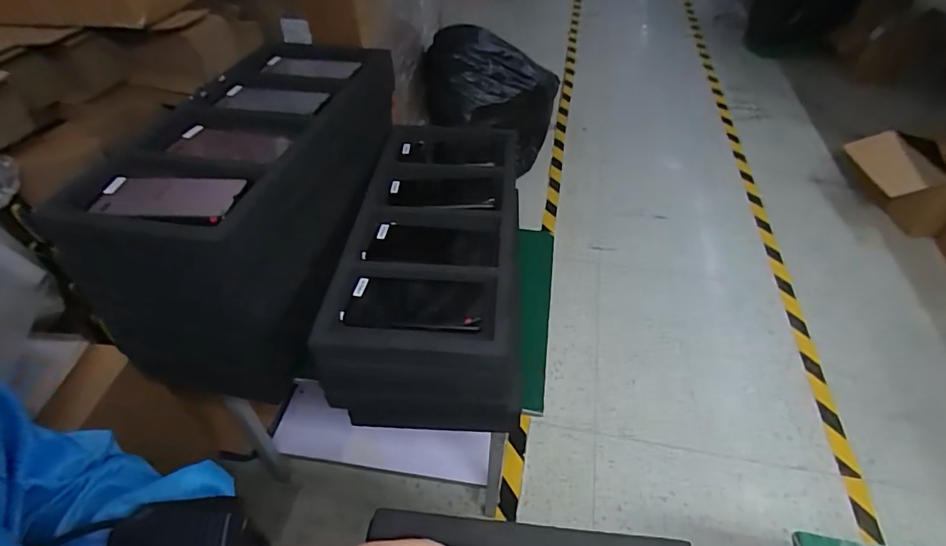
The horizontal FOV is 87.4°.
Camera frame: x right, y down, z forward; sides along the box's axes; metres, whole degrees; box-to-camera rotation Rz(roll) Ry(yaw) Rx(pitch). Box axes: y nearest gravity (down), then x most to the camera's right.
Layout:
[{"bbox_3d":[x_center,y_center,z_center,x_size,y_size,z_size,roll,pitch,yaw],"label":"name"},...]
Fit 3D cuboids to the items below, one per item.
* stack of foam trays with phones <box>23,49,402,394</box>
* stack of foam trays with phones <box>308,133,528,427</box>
[{"bbox_3d":[-0.294,-0.128,0.760,0.269,0.275,0.518,3,46,4],"label":"stack of foam trays with phones"},{"bbox_3d":[-0.046,-0.035,0.753,0.226,0.162,0.507,2,46,3],"label":"stack of foam trays with phones"}]

